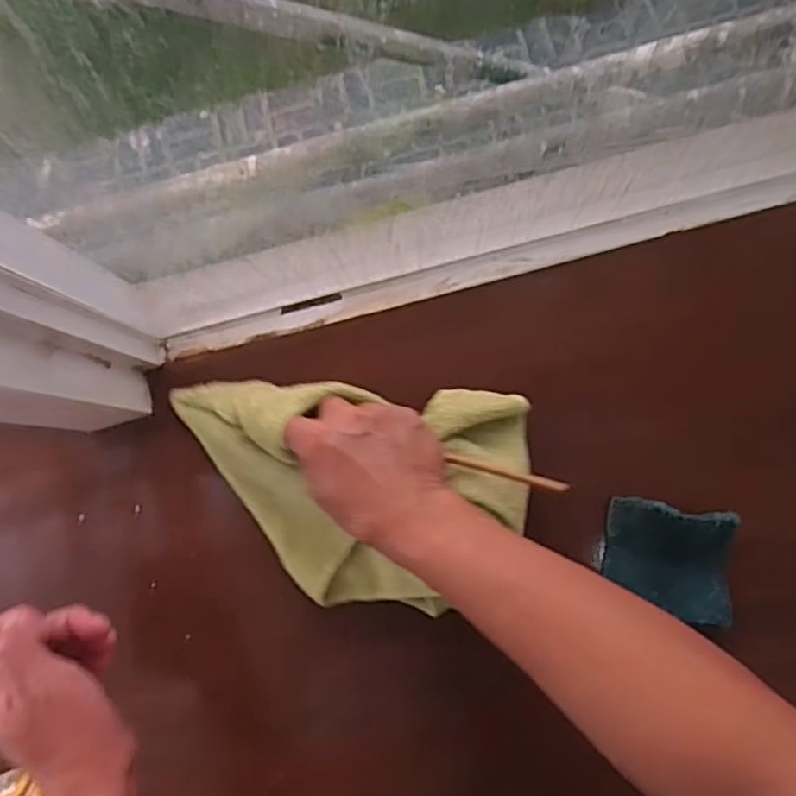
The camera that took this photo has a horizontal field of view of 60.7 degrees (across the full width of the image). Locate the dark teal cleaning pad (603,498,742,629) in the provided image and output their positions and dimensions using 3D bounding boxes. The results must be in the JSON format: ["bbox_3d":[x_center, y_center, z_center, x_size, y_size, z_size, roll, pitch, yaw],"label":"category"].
[{"bbox_3d":[0.166,0.099,0.417,0.072,0.009,0.068,5,96,16],"label":"dark teal cleaning pad"}]

